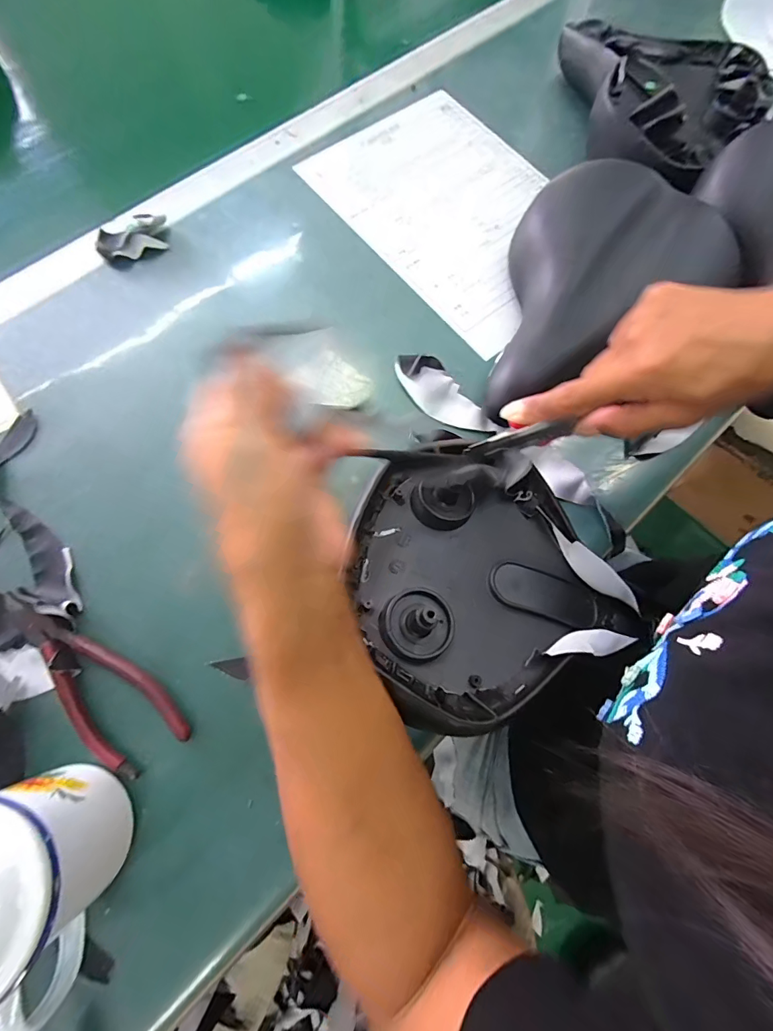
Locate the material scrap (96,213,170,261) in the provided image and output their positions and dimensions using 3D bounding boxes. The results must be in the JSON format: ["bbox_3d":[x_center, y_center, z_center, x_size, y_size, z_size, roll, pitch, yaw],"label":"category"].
[{"bbox_3d":[-0.237,-0.260,0.395,0.066,0.018,0.043,-30,76,-11],"label":"material scrap"}]

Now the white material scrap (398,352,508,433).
[{"bbox_3d":[0.049,-0.102,0.361,0.040,0.012,0.103,-39,77,-13],"label":"white material scrap"}]

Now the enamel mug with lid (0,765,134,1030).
[{"bbox_3d":[-0.188,0.187,0.212,0.103,0.102,0.077,37,75,10],"label":"enamel mug with lid"}]

